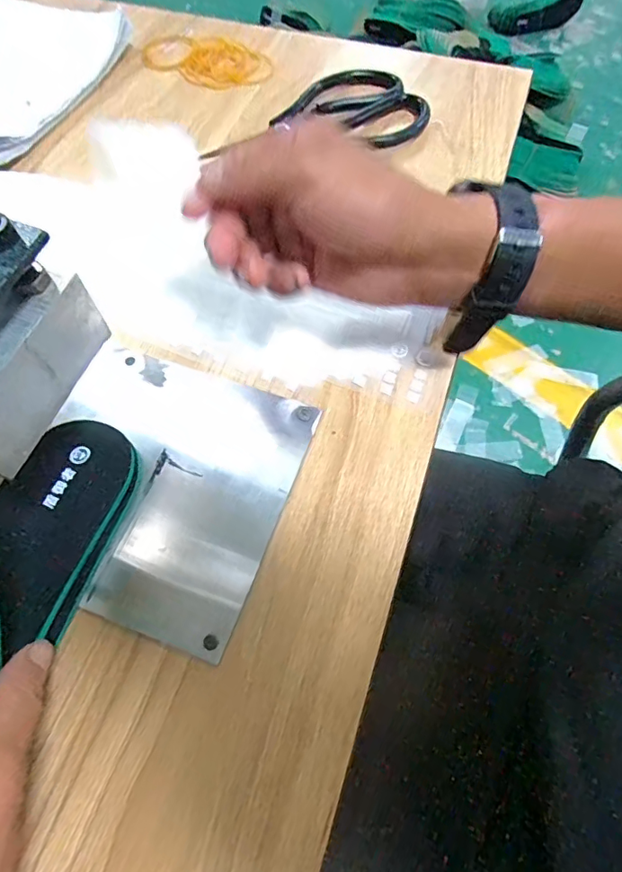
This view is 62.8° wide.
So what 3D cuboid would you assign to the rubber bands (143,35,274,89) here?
[{"bbox_3d":[-0.091,-0.335,0.453,0.117,0.005,0.060,24,66,12],"label":"rubber bands"}]

